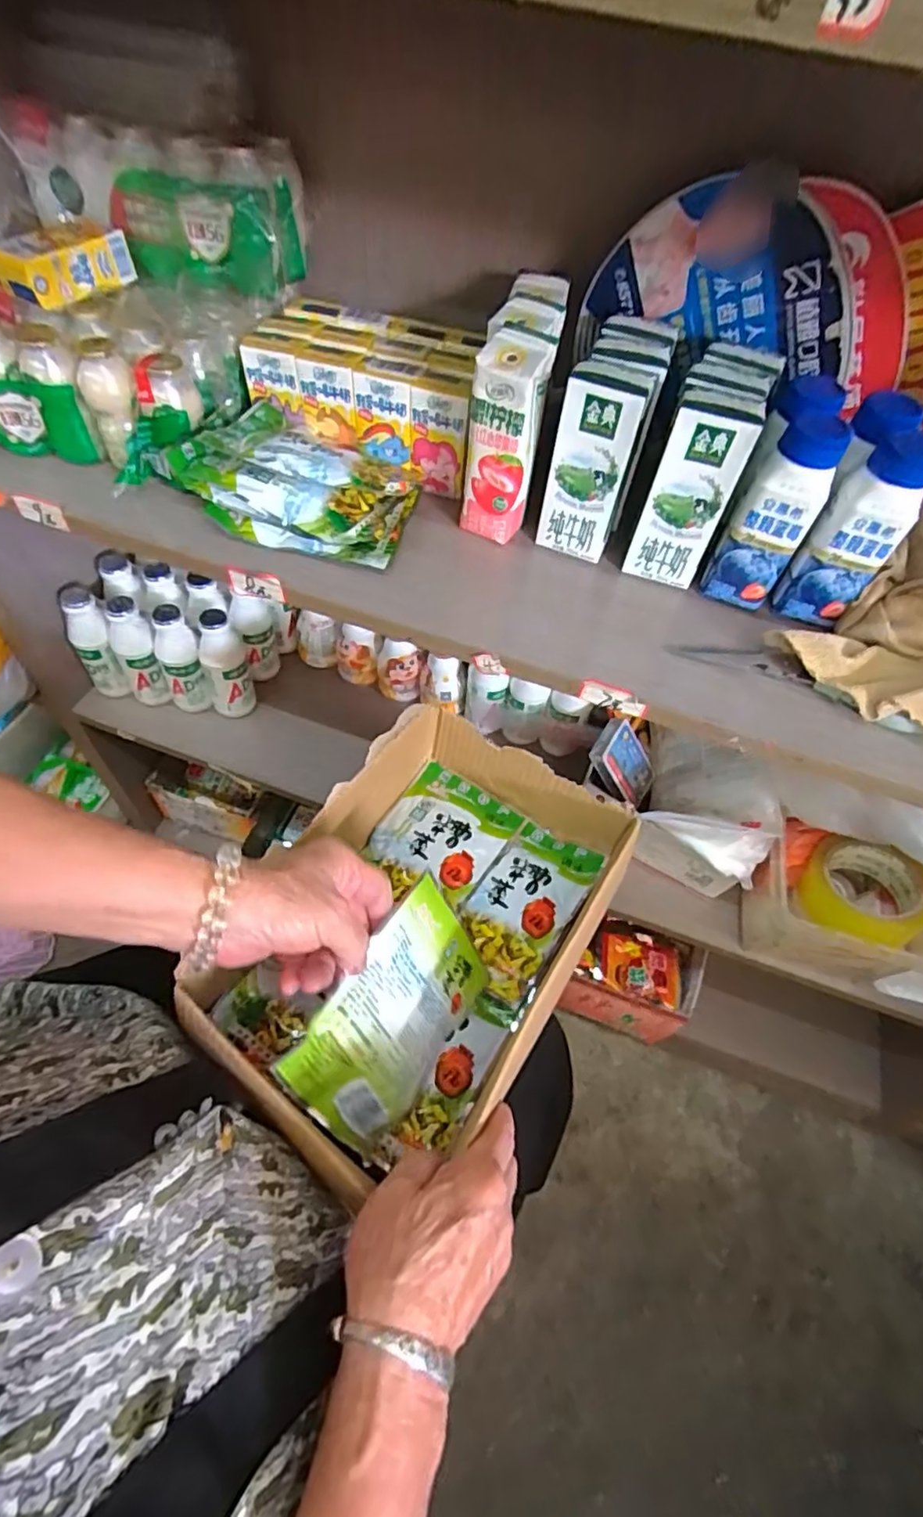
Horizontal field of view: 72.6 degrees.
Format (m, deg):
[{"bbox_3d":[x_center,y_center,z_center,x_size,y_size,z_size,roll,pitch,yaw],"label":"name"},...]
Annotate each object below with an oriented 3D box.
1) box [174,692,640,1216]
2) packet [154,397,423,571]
[{"bbox_3d":[-0.022,0.108,0.450,0.191,0.105,0.297,28,57,13],"label":"box"},{"bbox_3d":[-0.127,-0.218,0.486,0.174,0.061,0.102,23,56,10],"label":"packet"}]

